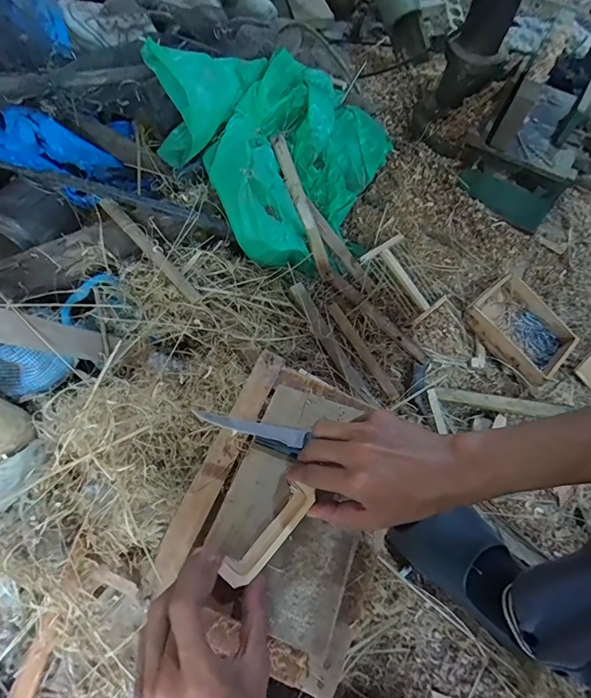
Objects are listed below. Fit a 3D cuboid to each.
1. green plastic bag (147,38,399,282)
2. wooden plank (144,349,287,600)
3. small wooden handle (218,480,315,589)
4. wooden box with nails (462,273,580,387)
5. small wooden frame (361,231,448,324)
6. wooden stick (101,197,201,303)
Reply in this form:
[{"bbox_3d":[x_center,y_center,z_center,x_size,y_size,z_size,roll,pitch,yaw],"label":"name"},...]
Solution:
[{"bbox_3d":[0.000,-0.314,0.649,0.325,0.205,0.283,-39,72,-20],"label":"green plastic bag"},{"bbox_3d":[-0.074,0.110,0.421,0.028,0.013,0.252,23,64,7],"label":"wooden plank"},{"bbox_3d":[-0.021,0.150,0.342,0.025,0.013,0.093,40,65,15],"label":"small wooden handle"},{"bbox_3d":[0.366,-0.033,0.681,0.130,0.049,0.162,-40,72,-20],"label":"wooden box with nails"},{"bbox_3d":[0.177,-0.113,0.675,0.088,0.018,0.134,-37,91,-20],"label":"small wooden frame"},{"bbox_3d":[-0.207,-0.143,0.595,0.020,0.013,0.200,-42,87,-21],"label":"wooden stick"}]

